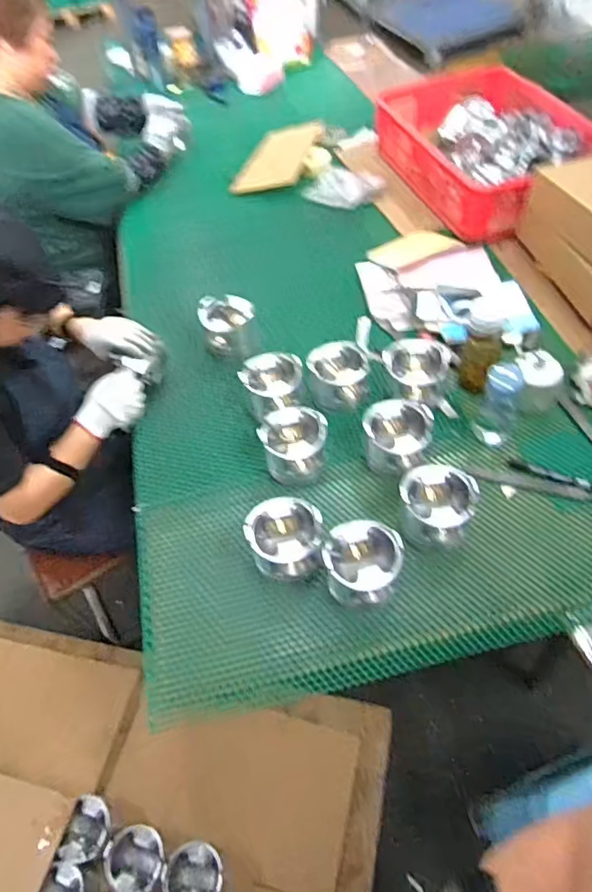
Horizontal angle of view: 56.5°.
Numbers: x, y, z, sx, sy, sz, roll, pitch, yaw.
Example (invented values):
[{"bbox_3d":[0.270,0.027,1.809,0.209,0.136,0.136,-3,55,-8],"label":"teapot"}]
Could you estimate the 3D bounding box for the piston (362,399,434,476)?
[{"bbox_3d":[0.180,-0.015,0.960,0.116,0.095,0.110,-3,53,4],"label":"piston"}]

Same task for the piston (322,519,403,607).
[{"bbox_3d":[0.098,0.176,0.827,0.109,0.067,0.109,-3,53,4],"label":"piston"}]

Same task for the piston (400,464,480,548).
[{"bbox_3d":[0.224,0.098,0.885,0.114,0.090,0.109,11,55,14],"label":"piston"}]

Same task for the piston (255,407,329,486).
[{"bbox_3d":[-0.002,0.002,0.981,0.116,0.099,0.105,-1,53,5],"label":"piston"}]

